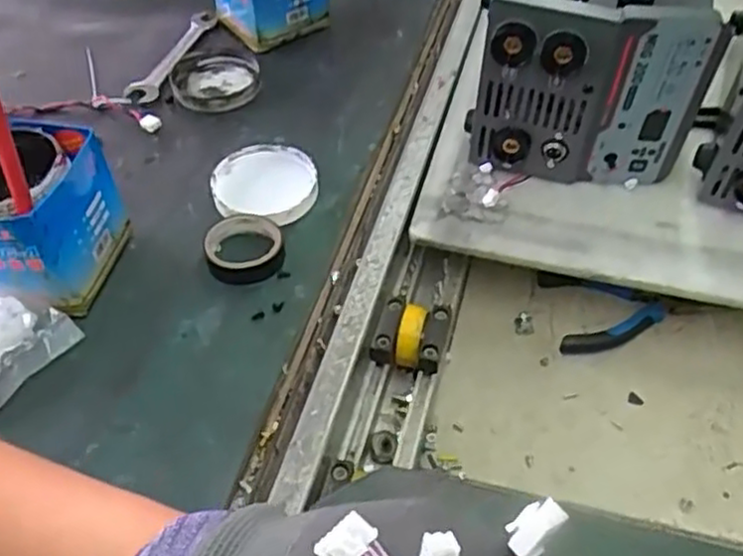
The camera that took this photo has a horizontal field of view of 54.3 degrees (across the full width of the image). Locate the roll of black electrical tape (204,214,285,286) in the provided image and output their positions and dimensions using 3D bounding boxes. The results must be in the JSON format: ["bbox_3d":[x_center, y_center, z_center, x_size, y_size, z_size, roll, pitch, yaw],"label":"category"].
[{"bbox_3d":[-0.096,-0.021,0.551,0.058,0.017,0.055,-1,49,1],"label":"roll of black electrical tape"}]

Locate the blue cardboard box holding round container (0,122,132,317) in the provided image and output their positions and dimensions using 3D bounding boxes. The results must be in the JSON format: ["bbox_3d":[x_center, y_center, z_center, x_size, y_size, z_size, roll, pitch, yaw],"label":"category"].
[{"bbox_3d":[-0.243,-0.040,0.514,0.097,0.105,0.100,6,49,8],"label":"blue cardboard box holding round container"}]

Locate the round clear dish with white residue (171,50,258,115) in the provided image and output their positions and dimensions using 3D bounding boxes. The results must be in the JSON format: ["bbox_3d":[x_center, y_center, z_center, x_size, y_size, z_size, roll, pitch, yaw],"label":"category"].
[{"bbox_3d":[-0.152,-0.195,0.709,0.083,0.011,0.086,-9,49,-6],"label":"round clear dish with white residue"}]

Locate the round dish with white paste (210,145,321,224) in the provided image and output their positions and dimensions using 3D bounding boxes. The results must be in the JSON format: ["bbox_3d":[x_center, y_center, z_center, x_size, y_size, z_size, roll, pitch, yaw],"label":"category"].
[{"bbox_3d":[-0.089,-0.080,0.603,0.085,0.015,0.091,-1,49,1],"label":"round dish with white paste"}]

